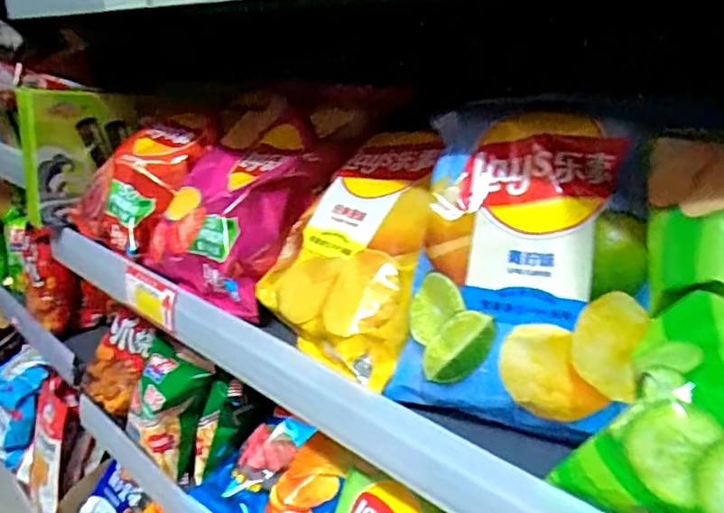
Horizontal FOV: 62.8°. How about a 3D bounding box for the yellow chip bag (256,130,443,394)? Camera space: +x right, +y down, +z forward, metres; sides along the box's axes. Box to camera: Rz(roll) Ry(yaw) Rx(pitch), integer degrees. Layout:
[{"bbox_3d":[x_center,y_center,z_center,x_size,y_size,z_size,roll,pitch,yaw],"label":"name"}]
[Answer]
[{"bbox_3d":[0.010,-0.005,0.412,0.137,0.161,0.055,28,-10,44],"label":"yellow chip bag"}]

